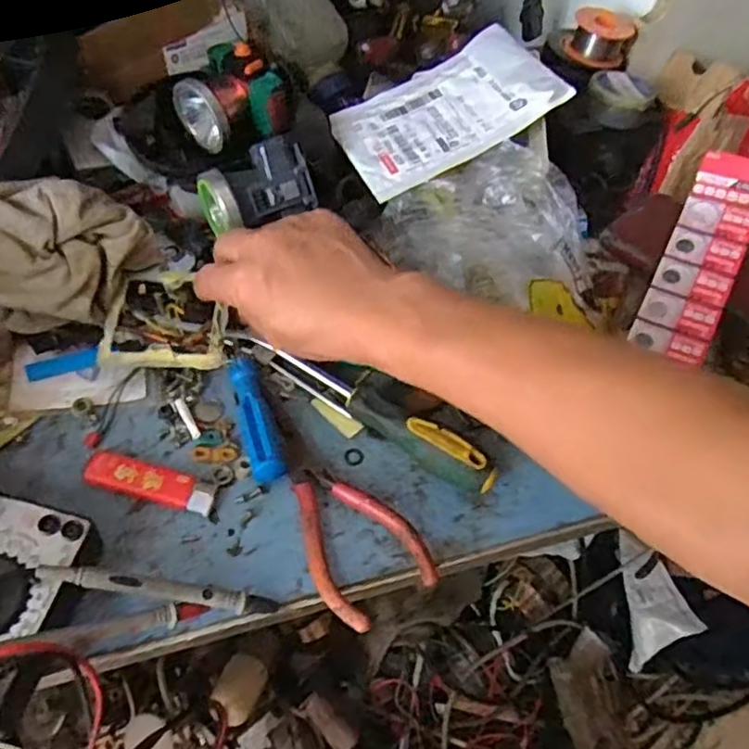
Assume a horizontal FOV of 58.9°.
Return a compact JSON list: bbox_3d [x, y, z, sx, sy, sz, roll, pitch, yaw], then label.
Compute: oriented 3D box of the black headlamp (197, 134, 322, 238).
[{"bbox_3d":[-0.089,-0.139,0.507,0.083,0.055,0.053,-22,61,-22],"label":"black headlamp"}]

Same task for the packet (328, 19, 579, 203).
[{"bbox_3d":[0.053,-0.206,0.514,0.164,0.012,0.111,-29,59,-3],"label":"packet"}]

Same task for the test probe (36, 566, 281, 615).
[{"bbox_3d":[-0.115,0.118,0.363,0.124,0.016,0.014,17,57,-20],"label":"test probe"}]

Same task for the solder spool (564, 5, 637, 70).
[{"bbox_3d":[0.205,-0.308,0.602,0.058,0.034,0.048,24,55,8],"label":"solder spool"}]

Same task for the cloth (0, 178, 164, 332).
[{"bbox_3d":[-0.258,-0.094,0.439,0.211,0.068,0.097,13,58,-14],"label":"cloth"}]

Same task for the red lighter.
[{"bbox_3d":[-0.140,0.068,0.417,0.080,0.013,0.023,14,54,1],"label":"red lighter"}]

